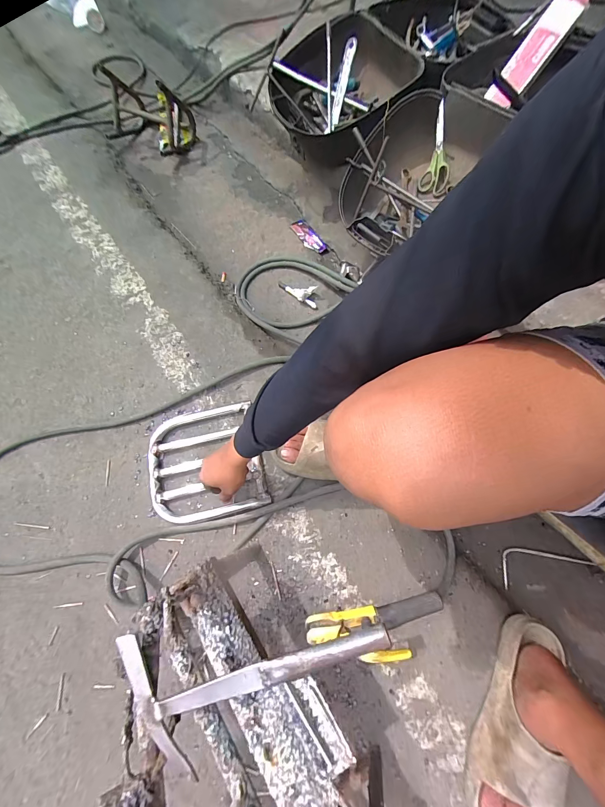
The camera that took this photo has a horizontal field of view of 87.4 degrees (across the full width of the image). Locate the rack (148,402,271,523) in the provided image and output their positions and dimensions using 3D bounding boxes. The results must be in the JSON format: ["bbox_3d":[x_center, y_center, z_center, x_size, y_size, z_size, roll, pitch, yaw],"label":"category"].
[{"bbox_3d":[-0.217,0.125,0.702,0.246,0.020,0.248,-13,68,-3],"label":"rack"}]

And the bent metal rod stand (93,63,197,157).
[{"bbox_3d":[-0.581,-1.090,1.164,0.312,0.201,0.247,31,73,14],"label":"bent metal rod stand"}]

